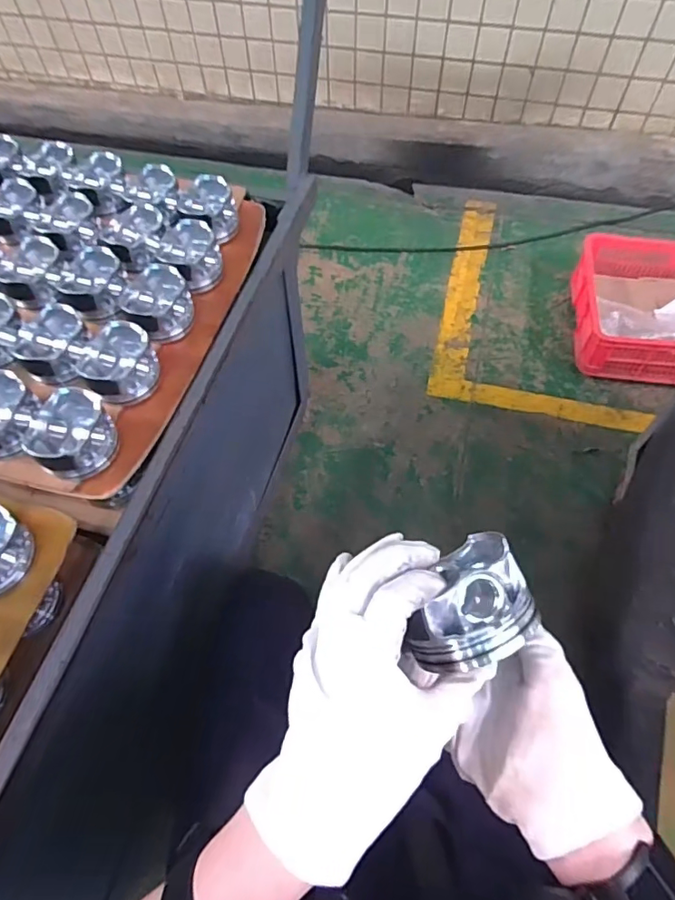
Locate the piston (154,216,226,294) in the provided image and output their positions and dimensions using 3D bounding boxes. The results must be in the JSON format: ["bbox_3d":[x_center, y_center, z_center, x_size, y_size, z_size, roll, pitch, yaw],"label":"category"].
[{"bbox_3d":[-0.191,-0.250,0.662,0.076,0.067,0.083,-19,61,-10],"label":"piston"}]

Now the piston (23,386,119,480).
[{"bbox_3d":[-0.276,-0.014,0.531,0.070,0.065,0.081,25,63,14],"label":"piston"}]

